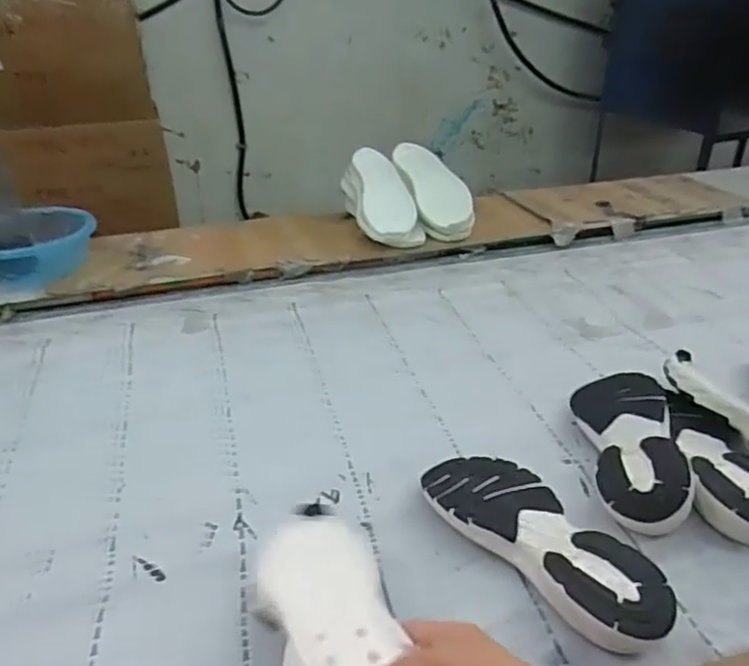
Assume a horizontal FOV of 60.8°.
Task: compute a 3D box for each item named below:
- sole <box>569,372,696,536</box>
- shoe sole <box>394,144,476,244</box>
[{"bbox_3d":[0.282,0.122,0.714,0.095,0.070,0.249,2,30,6],"label":"sole"},{"bbox_3d":[0.115,-0.304,1.301,0.106,0.051,0.288,-8,52,-17],"label":"shoe sole"}]

